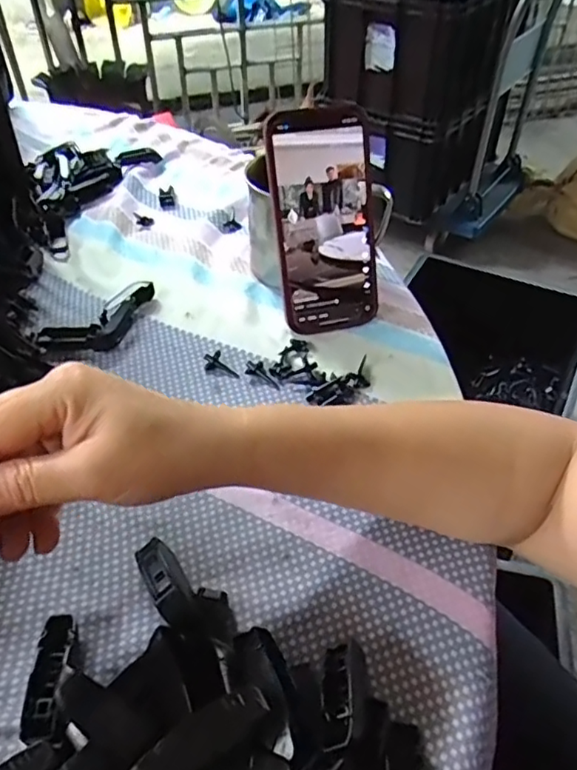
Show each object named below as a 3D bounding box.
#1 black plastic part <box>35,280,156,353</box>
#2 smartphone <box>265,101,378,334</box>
[{"bbox_3d":[-0.143,-0.050,0.462,0.098,0.018,0.044,-28,52,-25],"label":"black plastic part"},{"bbox_3d":[0.027,-0.121,0.441,0.072,0.159,0.014,-11,20,-11],"label":"smartphone"}]

